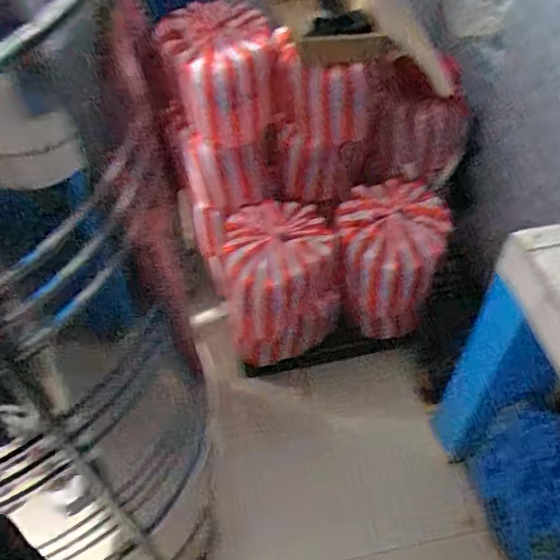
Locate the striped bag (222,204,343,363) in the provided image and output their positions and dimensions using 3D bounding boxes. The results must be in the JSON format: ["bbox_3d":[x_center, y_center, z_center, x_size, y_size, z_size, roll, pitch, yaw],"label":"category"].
[{"bbox_3d":[-0.003,0.016,1.705,0.296,0.458,0.254,-11,51,-7],"label":"striped bag"}]

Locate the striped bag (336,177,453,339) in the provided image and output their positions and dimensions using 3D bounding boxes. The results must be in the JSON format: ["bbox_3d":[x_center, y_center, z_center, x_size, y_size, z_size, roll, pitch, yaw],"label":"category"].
[{"bbox_3d":[0.320,-0.072,1.704,0.305,0.350,0.323,8,51,8],"label":"striped bag"}]

